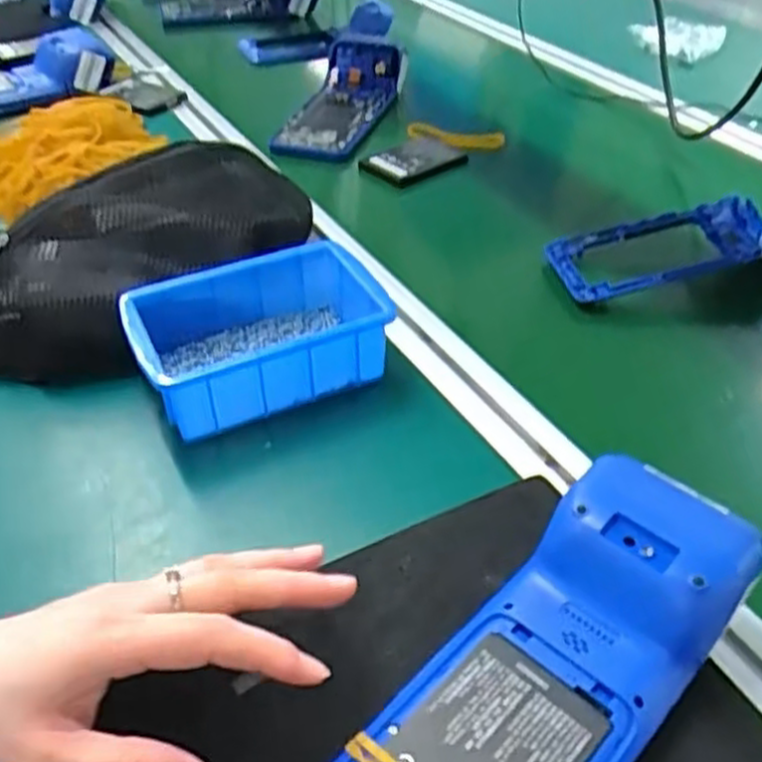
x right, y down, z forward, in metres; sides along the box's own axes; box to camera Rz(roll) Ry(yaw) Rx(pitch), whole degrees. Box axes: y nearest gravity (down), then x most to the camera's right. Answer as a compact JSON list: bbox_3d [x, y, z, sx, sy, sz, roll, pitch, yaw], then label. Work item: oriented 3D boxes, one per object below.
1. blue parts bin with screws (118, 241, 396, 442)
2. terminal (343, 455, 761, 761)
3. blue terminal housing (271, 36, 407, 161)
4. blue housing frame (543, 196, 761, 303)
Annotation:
[{"bbox_3d":[-0.074,-0.026,0.491,0.144,0.059,0.100,-20,44,-20],"label":"blue parts bin with screws"},{"bbox_3d":[0.060,0.119,0.302,0.077,0.053,0.212,32,51,32],"label":"terminal"},{"bbox_3d":[-0.042,-0.320,0.871,0.095,0.056,0.268,8,42,11],"label":"blue terminal housing"},{"bbox_3d":[0.230,-0.101,0.608,0.198,0.031,0.083,-7,41,-6],"label":"blue housing frame"}]

